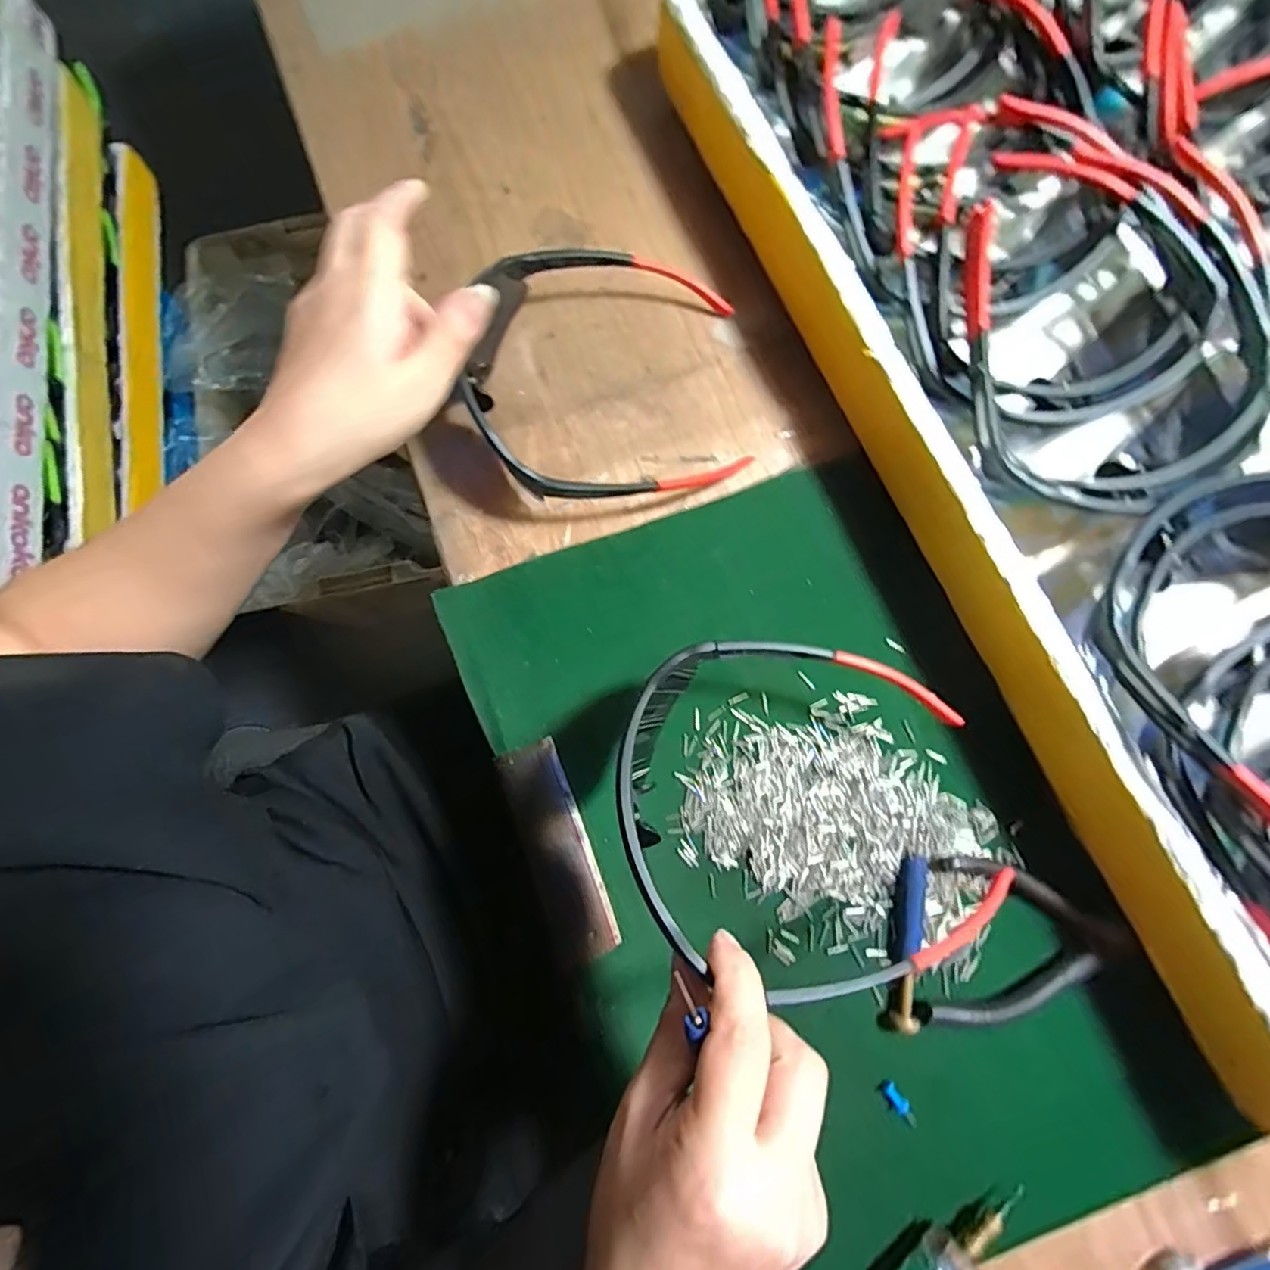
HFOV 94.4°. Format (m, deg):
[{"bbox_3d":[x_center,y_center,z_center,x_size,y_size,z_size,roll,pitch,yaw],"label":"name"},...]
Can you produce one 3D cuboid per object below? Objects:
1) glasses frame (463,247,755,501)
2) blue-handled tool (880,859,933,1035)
[{"bbox_3d":[-0.019,-0.157,0.356,0.178,0.055,0.162,-2,80,0],"label":"glasses frame"},{"bbox_3d":[0.149,0.166,0.313,0.020,0.012,0.087,13,80,3],"label":"blue-handled tool"}]

